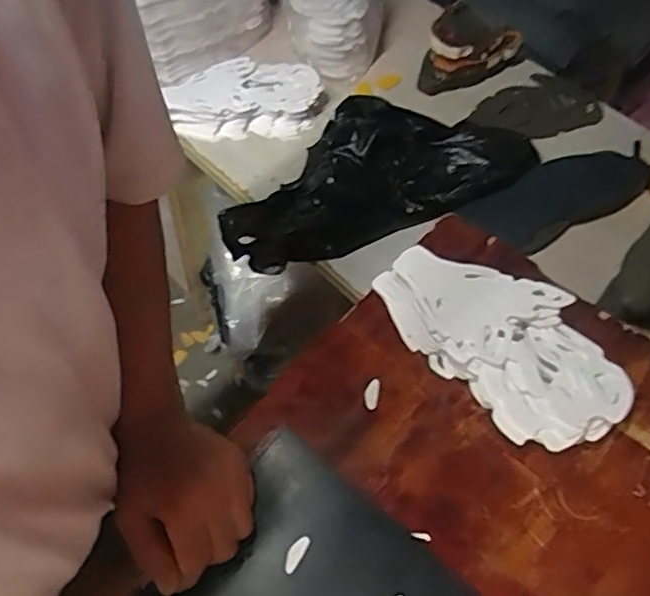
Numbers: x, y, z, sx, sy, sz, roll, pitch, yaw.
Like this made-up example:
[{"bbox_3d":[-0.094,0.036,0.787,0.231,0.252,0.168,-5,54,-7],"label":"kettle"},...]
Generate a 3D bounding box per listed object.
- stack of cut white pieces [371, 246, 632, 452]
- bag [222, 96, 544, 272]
[{"bbox_3d":[0.165,0.037,0.599,0.127,0.045,0.247,-28,62,-20],"label":"stack of cut white pieces"},{"bbox_3d":[0.065,-0.201,0.908,0.466,0.063,0.256,-22,54,-12],"label":"bag"}]

